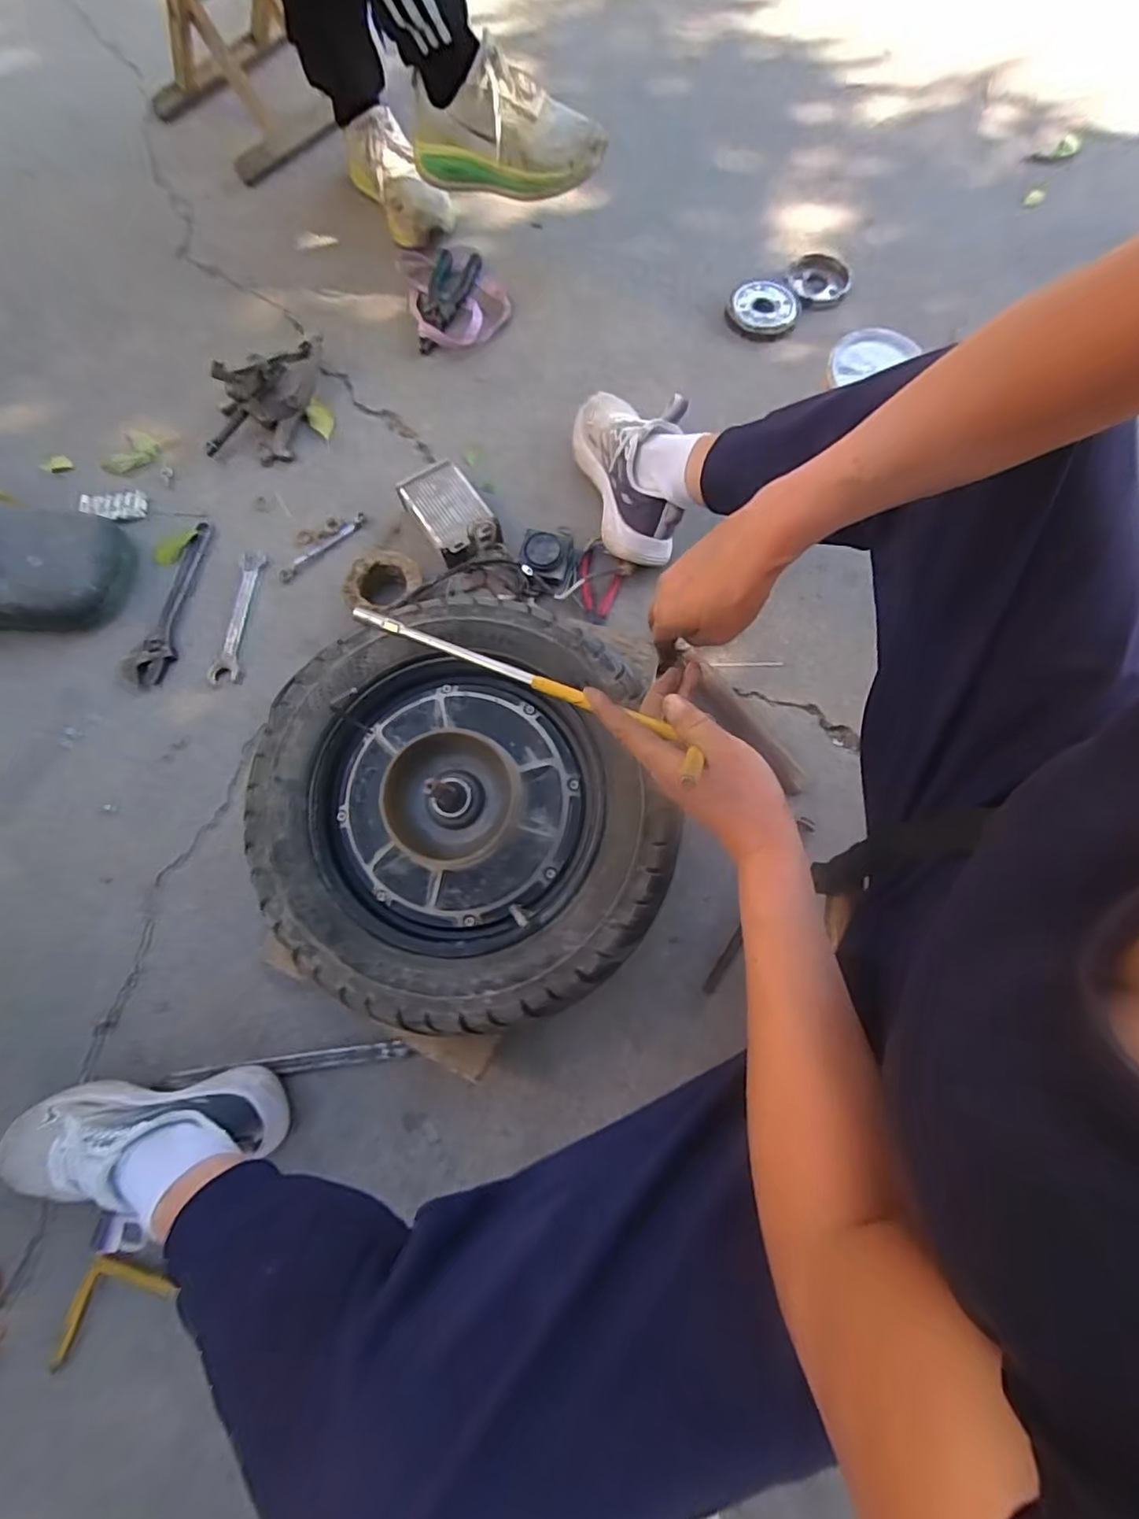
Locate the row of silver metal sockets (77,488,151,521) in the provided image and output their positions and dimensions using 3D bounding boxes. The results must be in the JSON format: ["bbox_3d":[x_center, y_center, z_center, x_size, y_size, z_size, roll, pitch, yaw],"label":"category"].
[{"bbox_3d":[-0.640,-0.357,0.846,0.088,0.016,0.043,-9,77,-3],"label":"row of silver metal sockets"}]

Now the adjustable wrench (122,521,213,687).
[{"bbox_3d":[-0.526,-0.213,0.803,0.048,0.021,0.244,13,77,2],"label":"adjustable wrench"}]

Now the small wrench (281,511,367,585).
[{"bbox_3d":[-0.334,-0.287,0.820,0.142,0.008,0.021,-41,80,-10],"label":"small wrench"}]

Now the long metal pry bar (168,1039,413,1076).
[{"bbox_3d":[-0.299,0.327,0.652,0.250,0.013,0.020,-7,77,-2],"label":"long metal pry bar"}]

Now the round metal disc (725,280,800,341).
[{"bbox_3d":[0.294,-0.682,0.915,0.105,0.018,0.107,0,76,-1],"label":"round metal disc"}]

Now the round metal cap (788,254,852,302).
[{"bbox_3d":[0.386,-0.752,0.942,0.096,0.017,0.096,0,76,-1],"label":"round metal cap"}]

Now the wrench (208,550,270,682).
[{"bbox_3d":[-0.439,-0.190,0.801,0.041,0.005,0.186,5,76,0],"label":"wrench"}]

